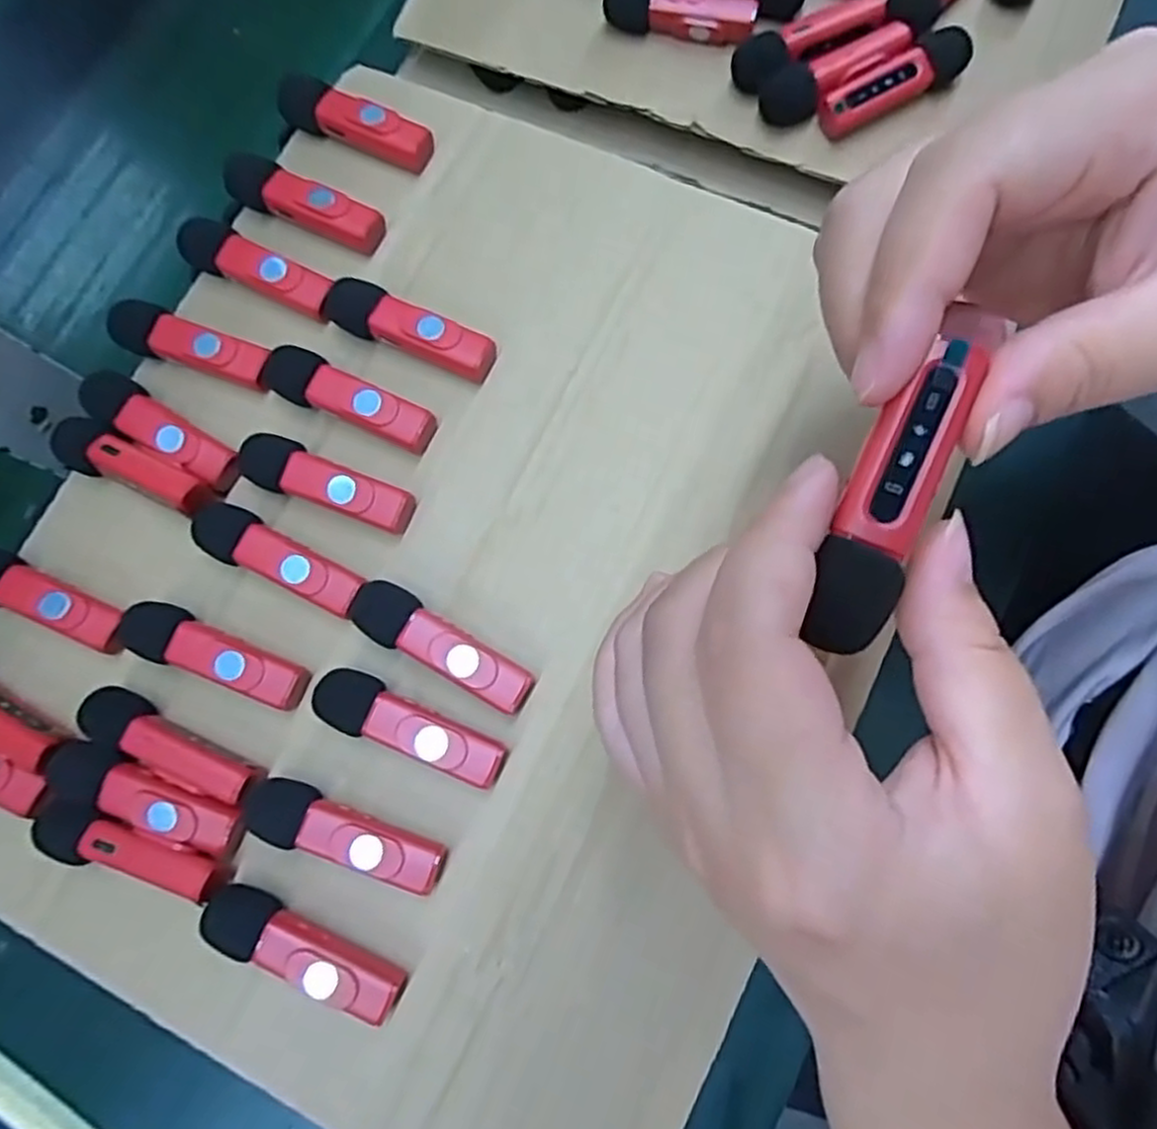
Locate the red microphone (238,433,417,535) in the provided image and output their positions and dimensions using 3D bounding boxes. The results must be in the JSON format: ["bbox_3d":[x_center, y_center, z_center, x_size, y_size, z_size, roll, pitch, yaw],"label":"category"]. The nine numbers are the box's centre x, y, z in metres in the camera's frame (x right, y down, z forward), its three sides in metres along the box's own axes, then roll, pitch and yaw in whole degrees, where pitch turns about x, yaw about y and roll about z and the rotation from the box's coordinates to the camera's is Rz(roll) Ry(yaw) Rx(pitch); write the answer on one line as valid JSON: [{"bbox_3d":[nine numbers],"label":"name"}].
[{"bbox_3d":[-0.090,-0.029,0.265,0.065,0.014,0.019,21,80,14],"label":"red microphone"}]

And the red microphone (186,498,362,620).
[{"bbox_3d":[-0.105,-0.001,0.260,0.063,0.016,0.018,26,81,14],"label":"red microphone"}]

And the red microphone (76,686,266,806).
[{"bbox_3d":[-0.136,0.061,0.250,0.064,0.018,0.016,25,81,14],"label":"red microphone"}]

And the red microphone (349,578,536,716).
[{"bbox_3d":[-0.046,0.027,0.250,0.066,0.016,0.019,27,81,14],"label":"red microphone"}]

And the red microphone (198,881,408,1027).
[{"bbox_3d":[-0.086,0.121,0.234,0.065,0.016,0.017,21,80,14],"label":"red microphone"}]

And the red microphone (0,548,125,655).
[{"bbox_3d":[-0.186,0.012,0.260,0.060,0.018,0.017,21,80,14],"label":"red microphone"}]

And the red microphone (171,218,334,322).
[{"bbox_3d":[-0.124,-0.113,0.285,0.066,0.014,0.017,25,81,14],"label":"red microphone"}]

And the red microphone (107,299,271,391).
[{"bbox_3d":[-0.141,-0.081,0.279,0.057,0.011,0.019,16,79,13],"label":"red microphone"}]

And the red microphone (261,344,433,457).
[{"bbox_3d":[-0.084,-0.060,0.271,0.069,0.015,0.018,24,81,14],"label":"red microphone"}]

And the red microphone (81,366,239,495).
[{"bbox_3d":[-0.150,-0.048,0.270,0.063,0.012,0.017,31,82,15],"label":"red microphone"}]

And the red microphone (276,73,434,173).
[{"bbox_3d":[-0.089,-0.177,0.299,0.064,0.017,0.017,22,80,14],"label":"red microphone"}]

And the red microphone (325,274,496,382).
[{"bbox_3d":[-0.063,-0.087,0.276,0.067,0.016,0.018,24,81,14],"label":"red microphone"}]

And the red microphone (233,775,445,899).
[{"bbox_3d":[-0.075,0.086,0.240,0.065,0.018,0.018,17,79,13],"label":"red microphone"}]

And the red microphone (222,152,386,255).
[{"bbox_3d":[-0.107,-0.141,0.292,0.063,0.016,0.017,23,80,14],"label":"red microphone"}]

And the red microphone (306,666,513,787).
[{"bbox_3d":[-0.055,0.053,0.246,0.064,0.015,0.018,20,80,13],"label":"red microphone"}]

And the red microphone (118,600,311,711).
[{"bbox_3d":[-0.125,0.030,0.255,0.067,0.017,0.018,18,79,13],"label":"red microphone"}]

